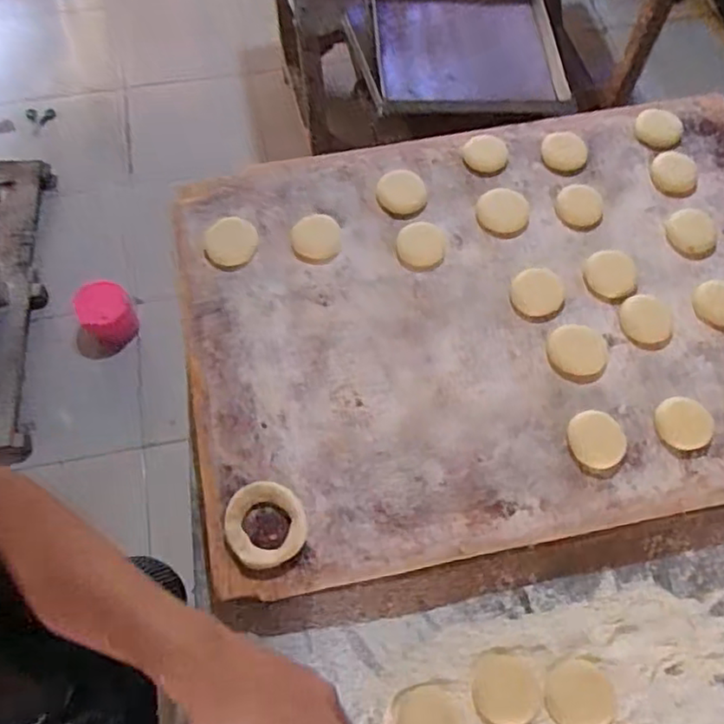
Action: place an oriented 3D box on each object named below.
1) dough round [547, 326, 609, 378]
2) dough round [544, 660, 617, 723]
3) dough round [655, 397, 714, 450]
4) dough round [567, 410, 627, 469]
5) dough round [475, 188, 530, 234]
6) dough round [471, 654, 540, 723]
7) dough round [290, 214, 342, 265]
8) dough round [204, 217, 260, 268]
[{"bbox_3d":[0.197,-0.011,0.590,0.055,0.005,0.049,-3,66,-1],"label":"dough round"},{"bbox_3d":[0.167,0.256,0.494,0.051,0.004,0.048,-5,66,-2],"label":"dough round"},{"bbox_3d":[0.281,0.053,0.560,0.046,0.008,0.044,0,66,0],"label":"dough round"},{"bbox_3d":[0.202,0.066,0.556,0.049,0.005,0.050,0,66,0],"label":"dough round"},{"bbox_3d":[0.143,-0.154,0.655,0.052,0.007,0.051,0,66,0],"label":"dough round"},{"bbox_3d":[0.111,0.255,0.500,0.050,0.004,0.049,-5,66,-2],"label":"dough round"},{"bbox_3d":[-0.045,-0.121,0.633,0.049,0.013,0.050,0,66,0],"label":"dough round"},{"bbox_3d":[-0.128,-0.117,0.630,0.050,0.012,0.048,0,66,0],"label":"dough round"}]

